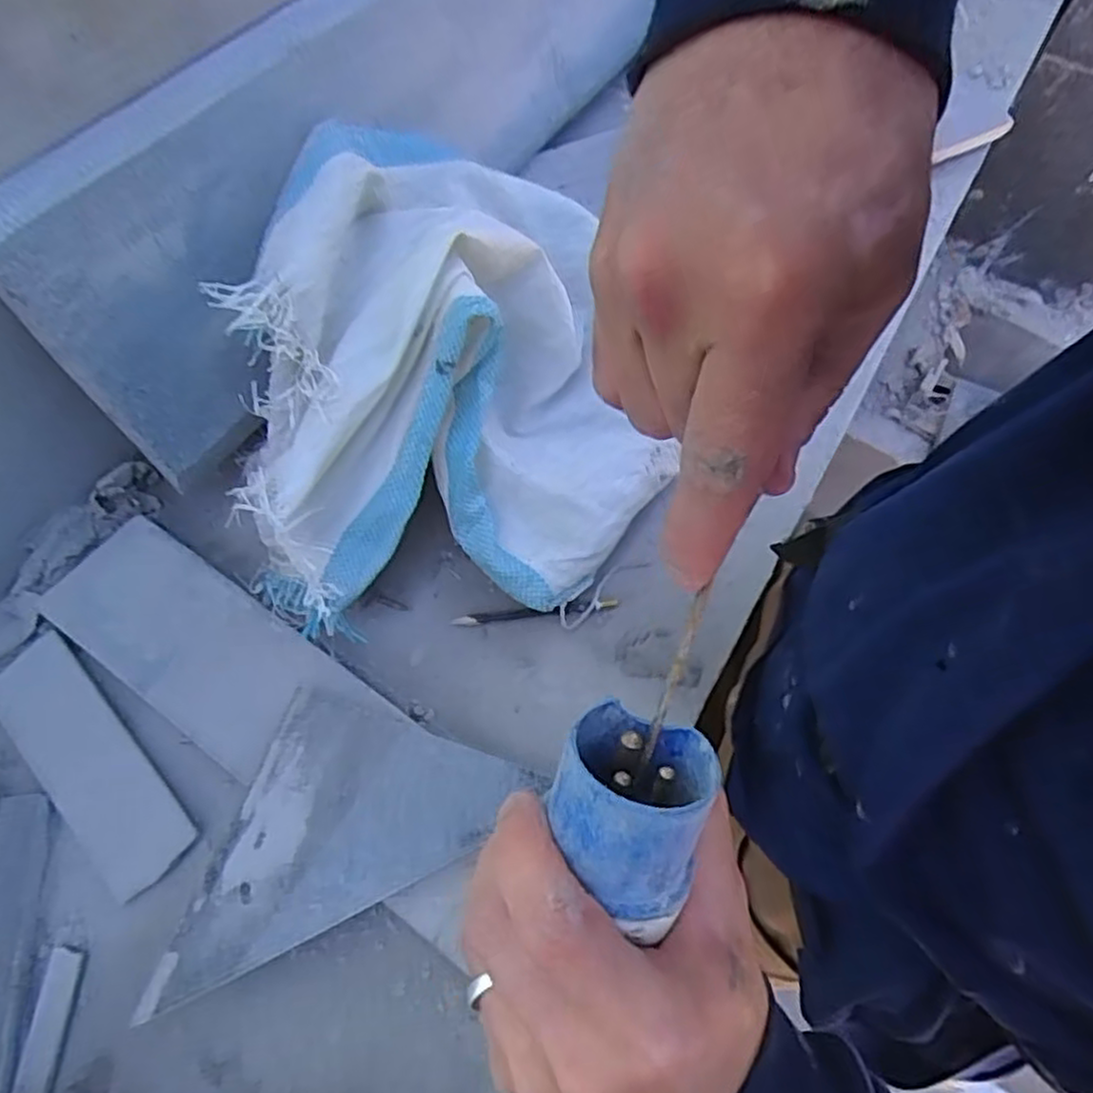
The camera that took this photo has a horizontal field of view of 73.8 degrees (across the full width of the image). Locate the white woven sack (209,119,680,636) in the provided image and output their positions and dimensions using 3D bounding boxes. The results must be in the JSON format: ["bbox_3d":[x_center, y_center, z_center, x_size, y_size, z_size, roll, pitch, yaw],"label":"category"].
[{"bbox_3d":[-0.070,-0.134,0.507,0.290,0.172,0.314,-13,65,-7],"label":"white woven sack"}]

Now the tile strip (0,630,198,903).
[{"bbox_3d":[-0.300,0.136,0.475,0.057,0.015,0.185,-41,71,-19],"label":"tile strip"}]

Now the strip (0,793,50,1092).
[{"bbox_3d":[-0.315,0.230,0.420,0.030,0.009,0.167,-7,64,-4],"label":"strip"}]

